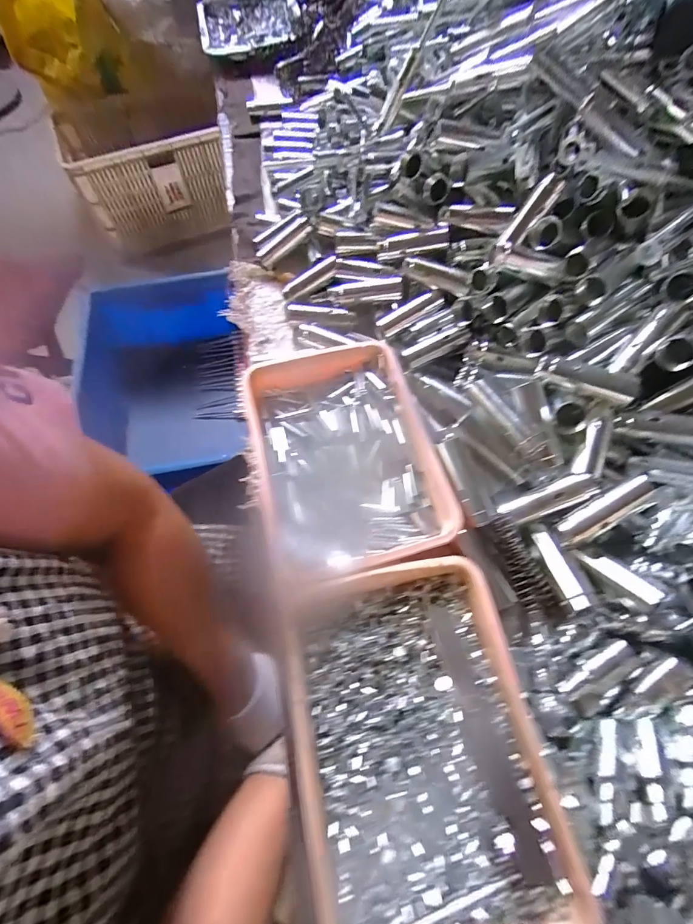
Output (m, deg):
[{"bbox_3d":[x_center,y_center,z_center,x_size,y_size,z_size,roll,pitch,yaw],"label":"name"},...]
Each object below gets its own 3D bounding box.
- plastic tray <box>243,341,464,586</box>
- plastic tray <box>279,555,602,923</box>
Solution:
[{"bbox_3d":[-0.004,-0.008,0.333,0.148,0.044,0.196,-13,65,-6],"label":"plastic tray"},{"bbox_3d":[0.040,0.170,0.240,0.145,0.033,0.198,-10,65,-4],"label":"plastic tray"}]

